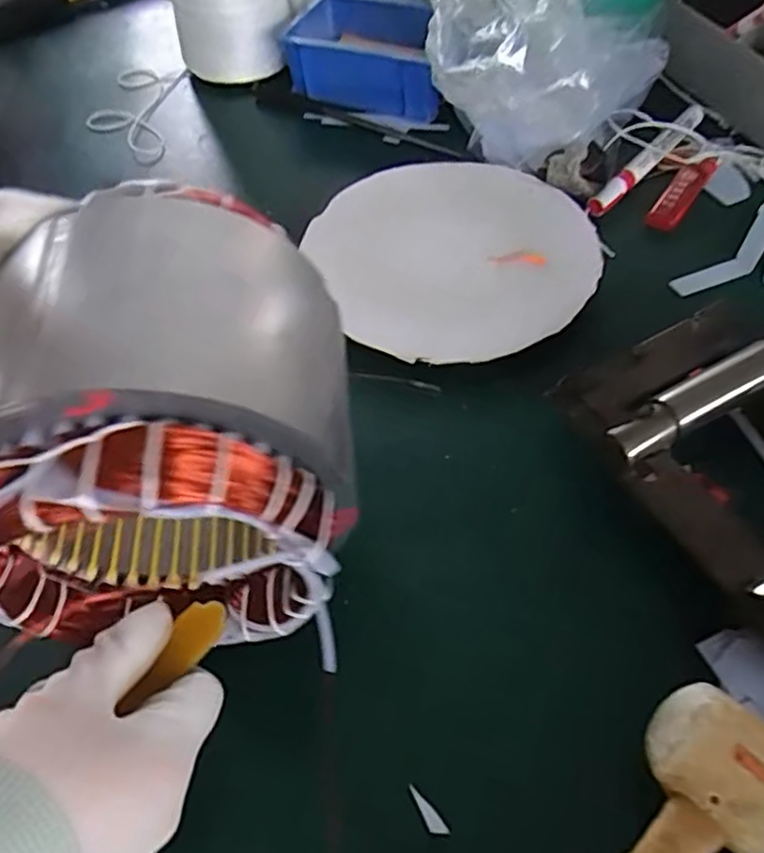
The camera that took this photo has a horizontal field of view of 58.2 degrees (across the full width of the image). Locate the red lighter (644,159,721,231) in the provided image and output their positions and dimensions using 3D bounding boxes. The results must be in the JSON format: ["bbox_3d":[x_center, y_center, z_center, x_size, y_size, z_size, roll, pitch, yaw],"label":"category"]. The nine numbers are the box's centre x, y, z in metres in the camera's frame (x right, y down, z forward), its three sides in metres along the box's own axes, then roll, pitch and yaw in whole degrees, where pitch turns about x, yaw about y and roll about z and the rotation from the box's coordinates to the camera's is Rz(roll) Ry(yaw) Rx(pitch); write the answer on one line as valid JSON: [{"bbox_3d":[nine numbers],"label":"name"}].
[{"bbox_3d":[0.216,-0.168,0.493,0.021,0.008,0.079,38,72,4],"label":"red lighter"}]

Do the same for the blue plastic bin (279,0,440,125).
[{"bbox_3d":[-0.004,-0.322,0.595,0.139,0.054,0.096,18,58,17],"label":"blue plastic bin"}]

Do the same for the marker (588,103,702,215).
[{"bbox_3d":[0.201,-0.200,0.512,0.014,0.016,0.146,35,64,26],"label":"marker"}]

